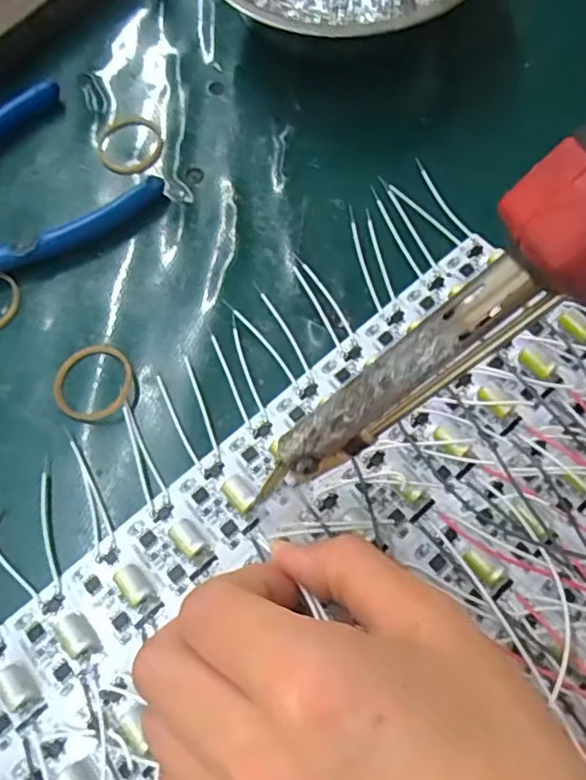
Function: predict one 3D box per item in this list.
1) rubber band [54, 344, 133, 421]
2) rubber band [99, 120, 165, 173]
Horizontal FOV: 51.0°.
[{"bbox_3d":[-0.075,-0.004,0.231,0.029,0.004,0.031,6,69,4],"label":"rubber band"},{"bbox_3d":[-0.073,-0.111,0.278,0.029,0.004,0.030,-1,69,2],"label":"rubber band"}]

